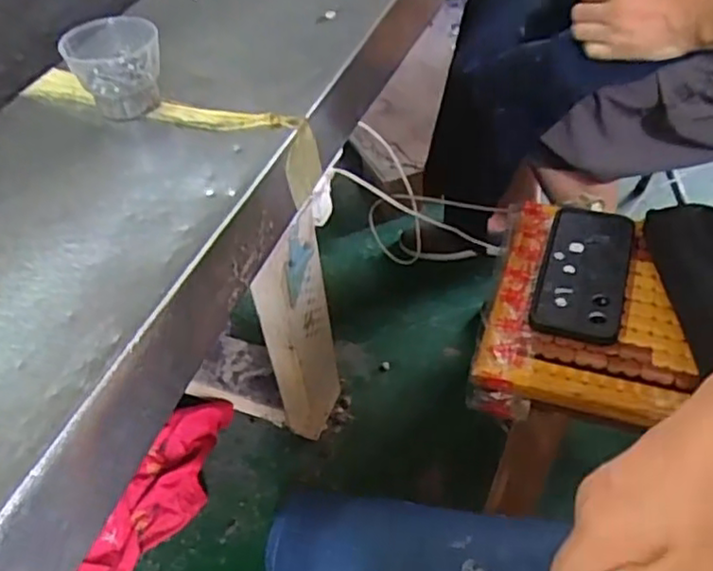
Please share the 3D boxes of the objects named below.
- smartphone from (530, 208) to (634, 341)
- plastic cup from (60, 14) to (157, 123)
[{"bbox_3d":[0.226,-0.018,0.673,0.078,0.015,0.174,14,51,16],"label":"smartphone"},{"bbox_3d":[-0.167,-0.153,0.481,0.062,0.053,0.052,-20,52,-13],"label":"plastic cup"}]

